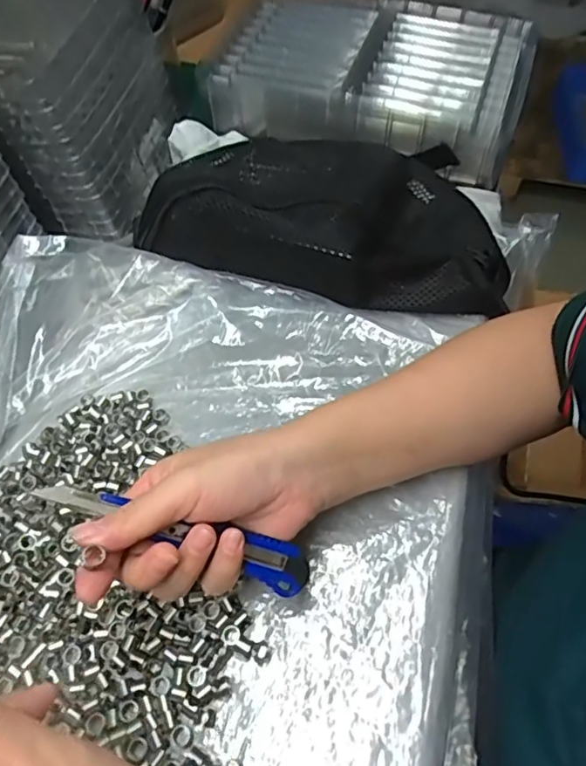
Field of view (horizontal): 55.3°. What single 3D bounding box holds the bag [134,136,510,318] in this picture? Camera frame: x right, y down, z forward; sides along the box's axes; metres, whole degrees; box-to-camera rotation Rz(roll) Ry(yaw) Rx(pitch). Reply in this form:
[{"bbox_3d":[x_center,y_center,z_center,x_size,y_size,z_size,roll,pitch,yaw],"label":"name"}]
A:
[{"bbox_3d":[0.031,-0.149,0.454,0.289,0.062,0.154,13,58,10],"label":"bag"}]

